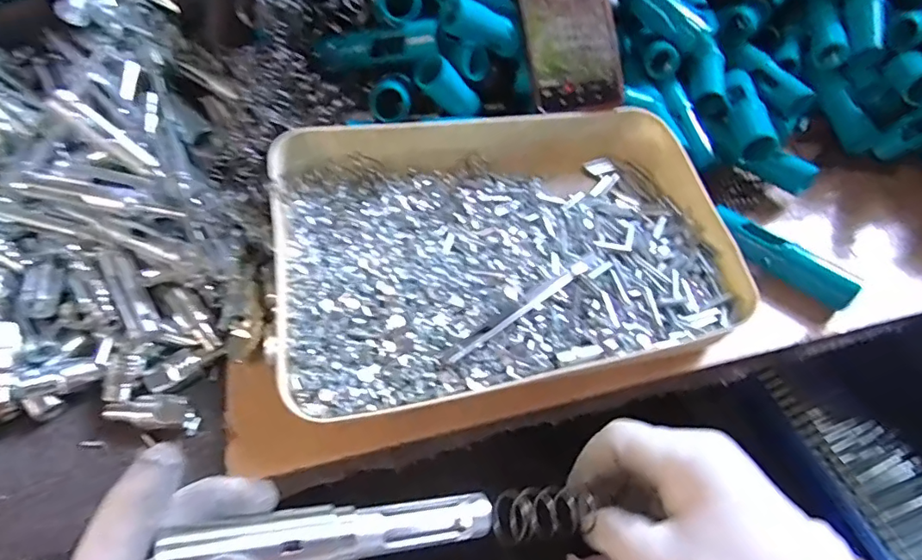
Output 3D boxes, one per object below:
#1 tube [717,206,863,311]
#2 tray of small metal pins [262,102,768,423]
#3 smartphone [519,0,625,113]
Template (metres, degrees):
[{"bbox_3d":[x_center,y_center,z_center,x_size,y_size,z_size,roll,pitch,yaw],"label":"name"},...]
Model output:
[{"bbox_3d":[0.261,-0.020,0.415,0.114,0.021,0.025,38,62,23],"label":"tube"},{"bbox_3d":[0.031,-0.036,0.388,0.331,0.054,0.243,-11,55,-9],"label":"tray of small metal pins"},{"bbox_3d":[0.090,-0.226,0.432,0.078,0.008,0.165,-11,90,-5],"label":"smartphone"}]

